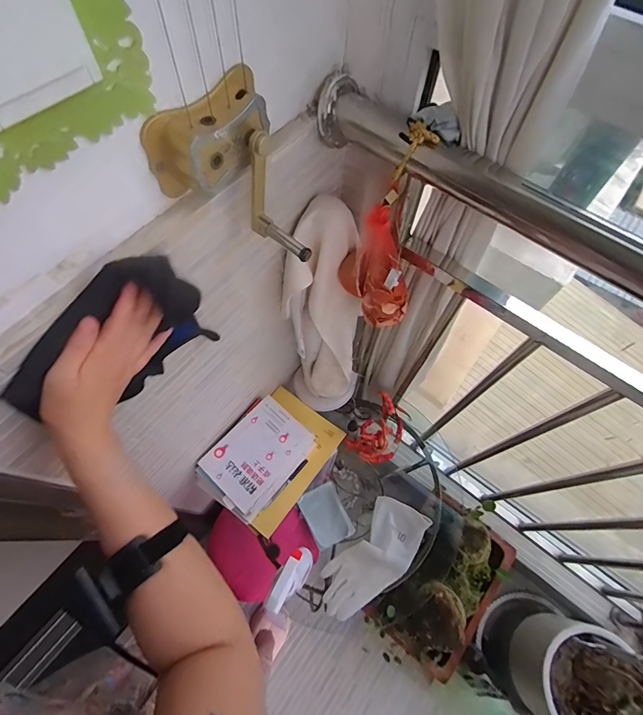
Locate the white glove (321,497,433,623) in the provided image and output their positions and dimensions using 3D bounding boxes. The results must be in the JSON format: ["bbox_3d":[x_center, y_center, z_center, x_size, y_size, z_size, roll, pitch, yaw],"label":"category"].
[{"bbox_3d":[0.114,0.422,0.804,0.123,0.052,0.266,38,69,16],"label":"white glove"}]

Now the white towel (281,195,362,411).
[{"bbox_3d":[0.009,-0.047,0.747,0.136,0.519,0.122,41,70,17],"label":"white towel"}]

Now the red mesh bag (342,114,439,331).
[{"bbox_3d":[0.087,-0.157,0.524,0.107,0.267,0.097,6,64,2],"label":"red mesh bag"}]

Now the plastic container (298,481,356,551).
[{"bbox_3d":[0.014,0.444,1.069,0.115,0.027,0.151,-25,67,-12],"label":"plastic container"}]

